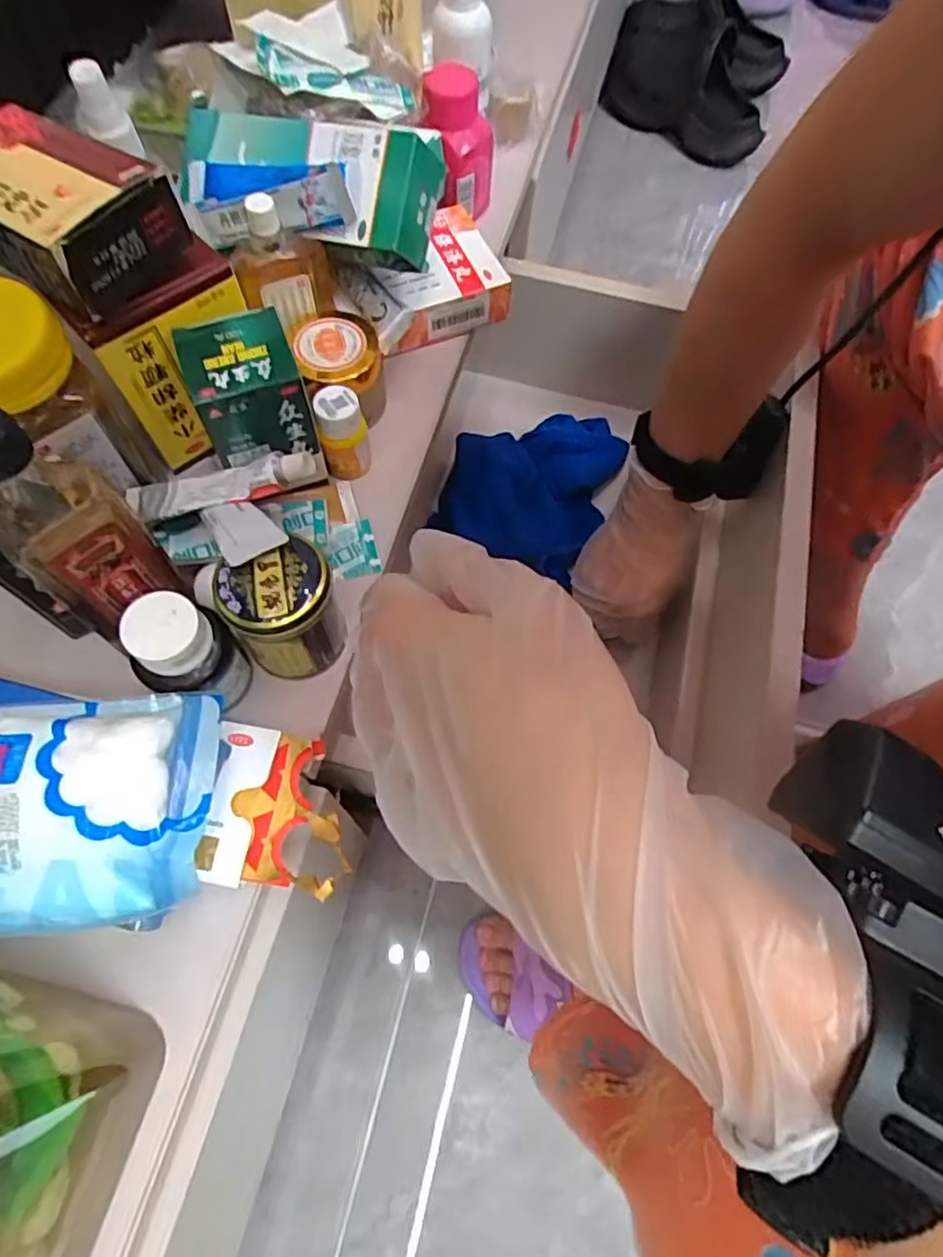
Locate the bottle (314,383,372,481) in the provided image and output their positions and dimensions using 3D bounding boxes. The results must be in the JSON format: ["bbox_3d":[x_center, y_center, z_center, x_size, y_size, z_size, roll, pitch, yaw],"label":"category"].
[{"bbox_3d":[-0.072,-0.109,0.373,0.025,0.047,0.026,-13,69,-9],"label":"bottle"}]

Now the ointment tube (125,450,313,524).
[{"bbox_3d":[-0.129,-0.072,0.334,0.105,0.010,0.027,-8,69,14],"label":"ointment tube"}]

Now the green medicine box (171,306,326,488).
[{"bbox_3d":[-0.112,-0.117,0.345,0.050,0.077,0.055,-17,69,-10],"label":"green medicine box"}]

